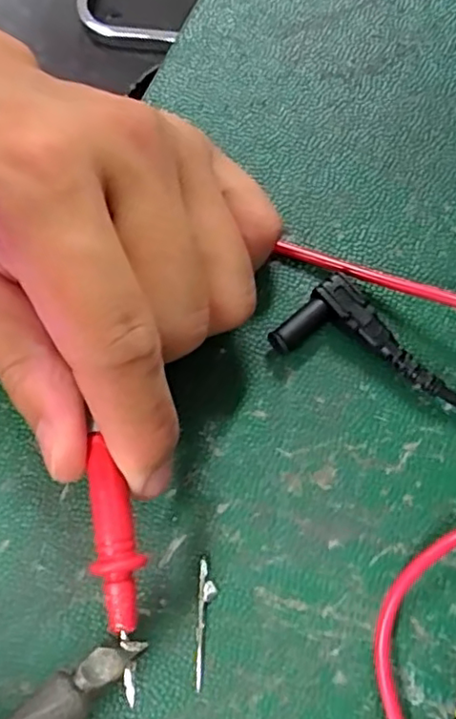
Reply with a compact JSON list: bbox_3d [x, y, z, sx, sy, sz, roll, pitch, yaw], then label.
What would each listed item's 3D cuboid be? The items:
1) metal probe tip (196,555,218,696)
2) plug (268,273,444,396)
[{"bbox_3d":[-0.006,0.071,0.164,0.005,0.004,0.033,3,75,0],"label":"metal probe tip"},{"bbox_3d":[0.037,0.000,0.180,0.028,0.010,0.044,-41,79,-11],"label":"plug"}]

